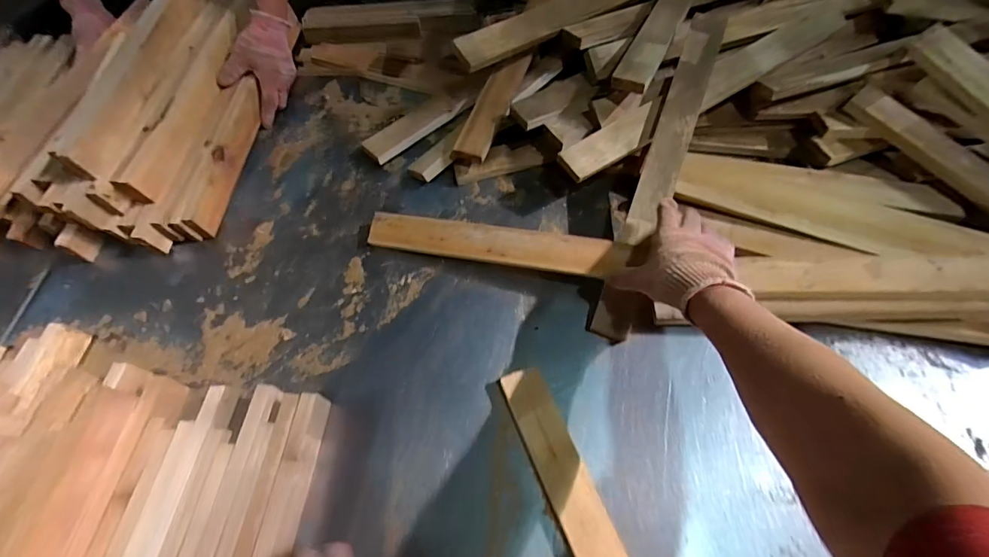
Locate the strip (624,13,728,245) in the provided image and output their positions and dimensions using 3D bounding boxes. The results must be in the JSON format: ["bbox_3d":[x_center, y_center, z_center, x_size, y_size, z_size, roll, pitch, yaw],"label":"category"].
[{"bbox_3d":[0.263,-0.223,0.636,0.051,0.015,0.378,20,80,13],"label":"strip"}]

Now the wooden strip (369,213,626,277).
[{"bbox_3d":[-0.004,-0.050,0.624,0.369,0.018,0.061,9,62,15],"label":"wooden strip"}]

